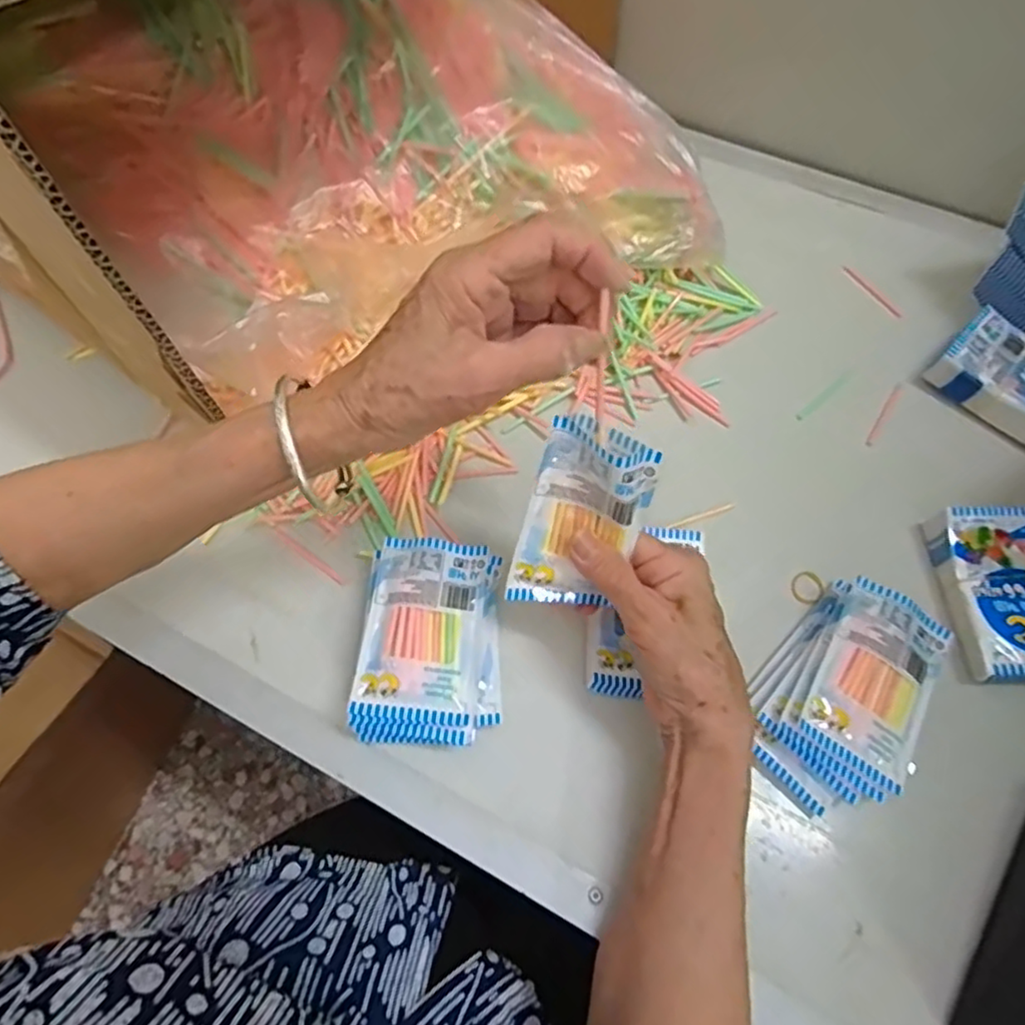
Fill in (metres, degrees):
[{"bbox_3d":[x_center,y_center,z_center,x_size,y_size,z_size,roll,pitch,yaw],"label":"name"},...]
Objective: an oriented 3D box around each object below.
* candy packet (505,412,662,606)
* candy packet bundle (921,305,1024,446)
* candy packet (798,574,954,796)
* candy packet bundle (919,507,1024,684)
[{"bbox_3d":[0.034,0.004,0.337,0.055,0.103,0.029,32,31,13],"label":"candy packet"},{"bbox_3d":[0.365,-0.093,0.472,0.074,0.027,0.104,-42,71,-17],"label":"candy packet bundle"},{"bbox_3d":[0.207,0.093,0.369,0.063,0.008,0.103,32,69,3],"label":"candy packet"},{"bbox_3d":[0.306,0.050,0.403,0.069,0.025,0.107,3,64,2],"label":"candy packet bundle"}]

